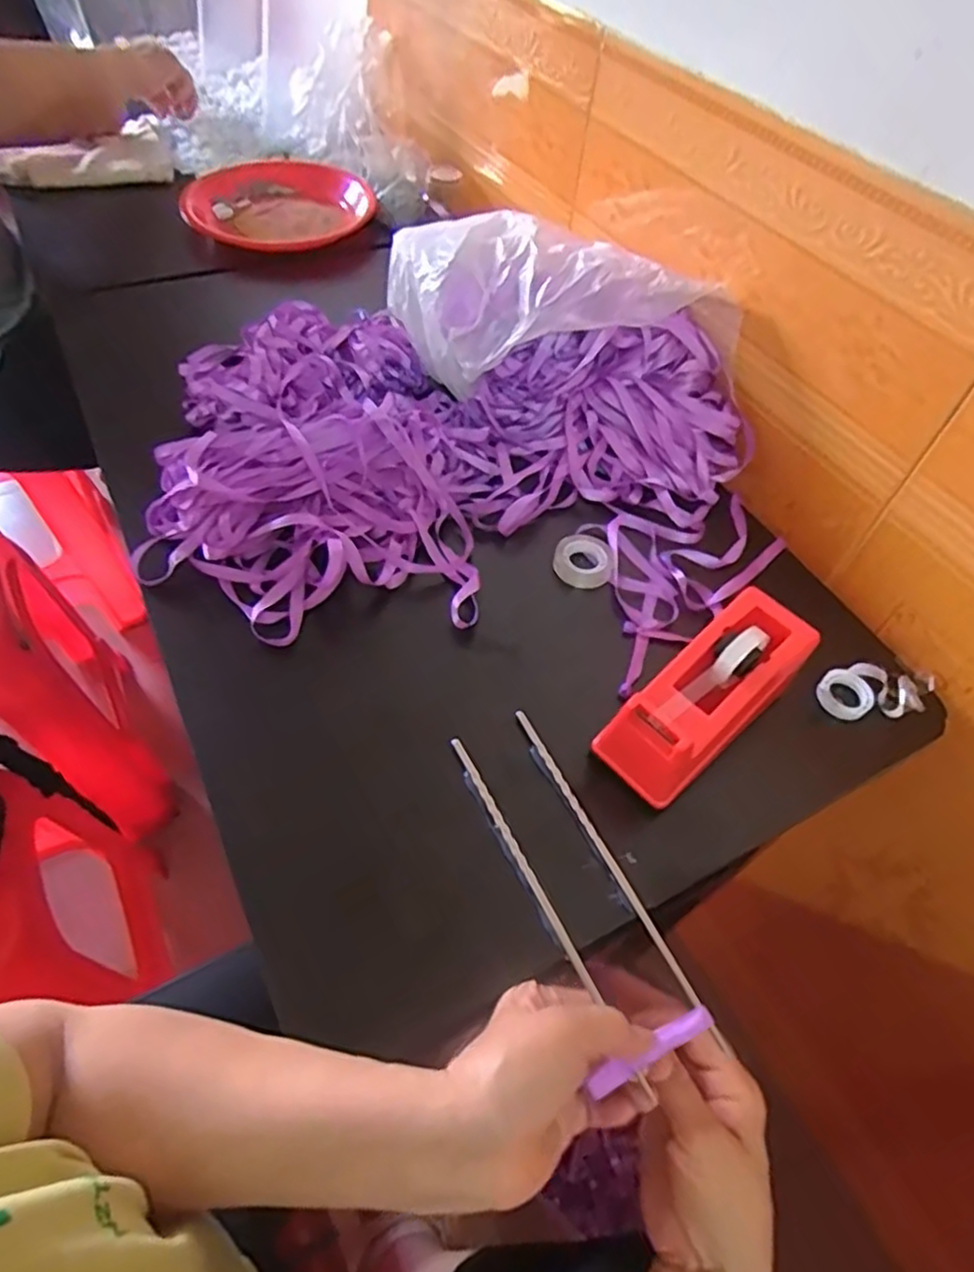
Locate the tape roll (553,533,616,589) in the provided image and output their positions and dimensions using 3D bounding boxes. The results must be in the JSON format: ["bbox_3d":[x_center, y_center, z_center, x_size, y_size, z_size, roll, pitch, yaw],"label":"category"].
[{"bbox_3d":[0.078,-0.061,0.571,0.046,0.018,0.047,3,53,-3],"label":"tape roll"}]

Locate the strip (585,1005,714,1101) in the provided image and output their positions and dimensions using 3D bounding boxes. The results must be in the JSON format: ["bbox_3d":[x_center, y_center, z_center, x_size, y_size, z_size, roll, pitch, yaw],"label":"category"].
[{"bbox_3d":[0.086,0.214,0.363,0.071,0.006,0.011,-23,58,-19],"label":"strip"}]

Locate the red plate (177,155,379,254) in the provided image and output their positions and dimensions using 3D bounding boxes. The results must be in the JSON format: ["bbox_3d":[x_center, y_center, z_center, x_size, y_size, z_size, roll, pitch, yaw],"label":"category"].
[{"bbox_3d":[-0.279,-0.573,0.922,0.229,0.045,0.253,-19,55,-11],"label":"red plate"}]

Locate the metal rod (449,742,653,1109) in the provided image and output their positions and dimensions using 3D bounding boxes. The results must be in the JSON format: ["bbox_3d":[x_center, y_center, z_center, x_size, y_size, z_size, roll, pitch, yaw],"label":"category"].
[{"bbox_3d":[0.030,0.150,0.411,0.007,0.008,0.215,-21,60,-20],"label":"metal rod"}]

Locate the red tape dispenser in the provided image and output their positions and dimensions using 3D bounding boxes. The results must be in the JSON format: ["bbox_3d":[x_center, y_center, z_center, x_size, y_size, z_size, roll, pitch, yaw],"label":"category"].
[{"bbox_3d":[0.142,0.039,0.460,0.158,0.072,0.064,-35,63,-27],"label":"red tape dispenser"}]

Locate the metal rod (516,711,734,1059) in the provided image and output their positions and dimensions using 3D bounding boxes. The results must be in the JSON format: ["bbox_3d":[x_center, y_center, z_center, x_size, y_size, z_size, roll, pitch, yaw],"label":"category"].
[{"bbox_3d":[0.069,0.128,0.432,0.006,0.004,0.199,-20,58,-19],"label":"metal rod"}]

